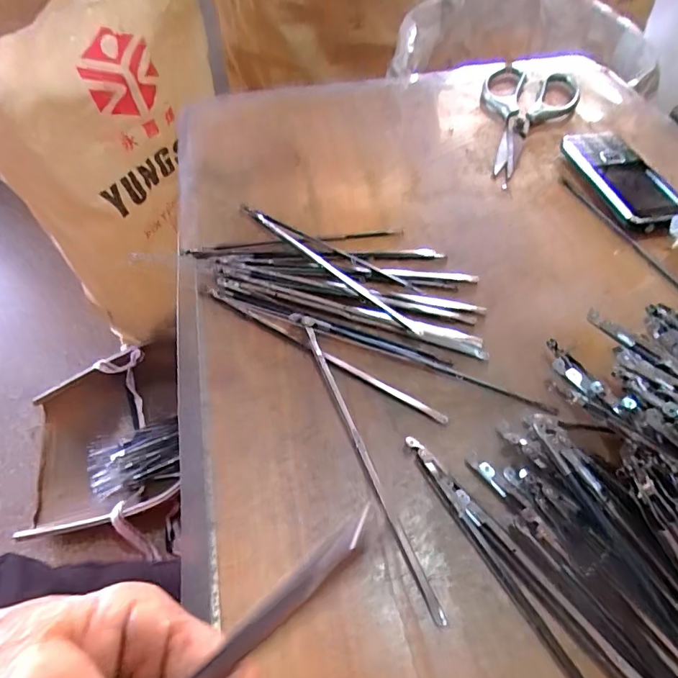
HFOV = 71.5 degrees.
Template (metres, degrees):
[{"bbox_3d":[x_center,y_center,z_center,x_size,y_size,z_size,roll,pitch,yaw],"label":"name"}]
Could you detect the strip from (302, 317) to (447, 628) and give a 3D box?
[{"bbox_3d":[0.011,0.056,0.260,0.008,0.010,0.187,-17,54,-12],"label":"strip"}]

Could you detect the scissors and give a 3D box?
[{"bbox_3d":[0.193,-0.212,0.463,0.095,0.014,0.195,7,53,6],"label":"scissors"}]

